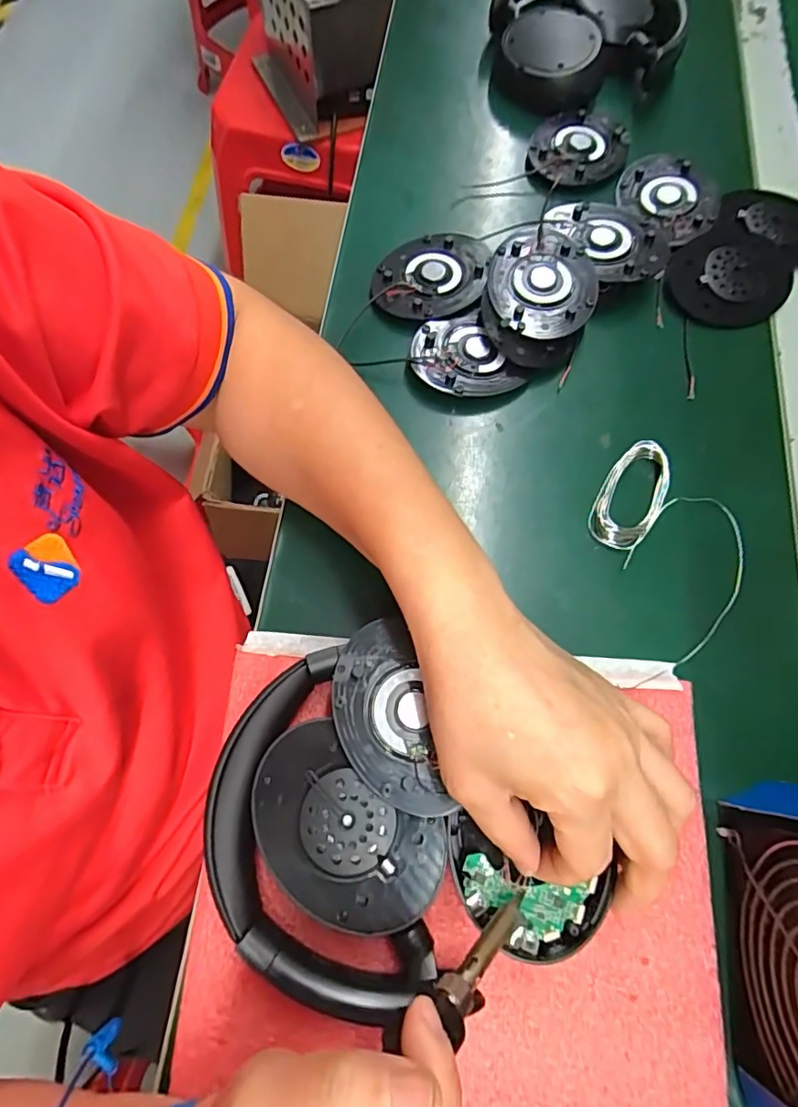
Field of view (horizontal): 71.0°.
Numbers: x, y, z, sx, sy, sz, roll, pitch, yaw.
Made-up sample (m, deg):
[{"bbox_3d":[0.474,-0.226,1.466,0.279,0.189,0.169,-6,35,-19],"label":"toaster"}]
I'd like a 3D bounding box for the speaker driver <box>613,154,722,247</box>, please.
[{"bbox_3d":[0.191,-0.253,0.399,0.071,0.019,0.067,0,71,0],"label":"speaker driver"}]

